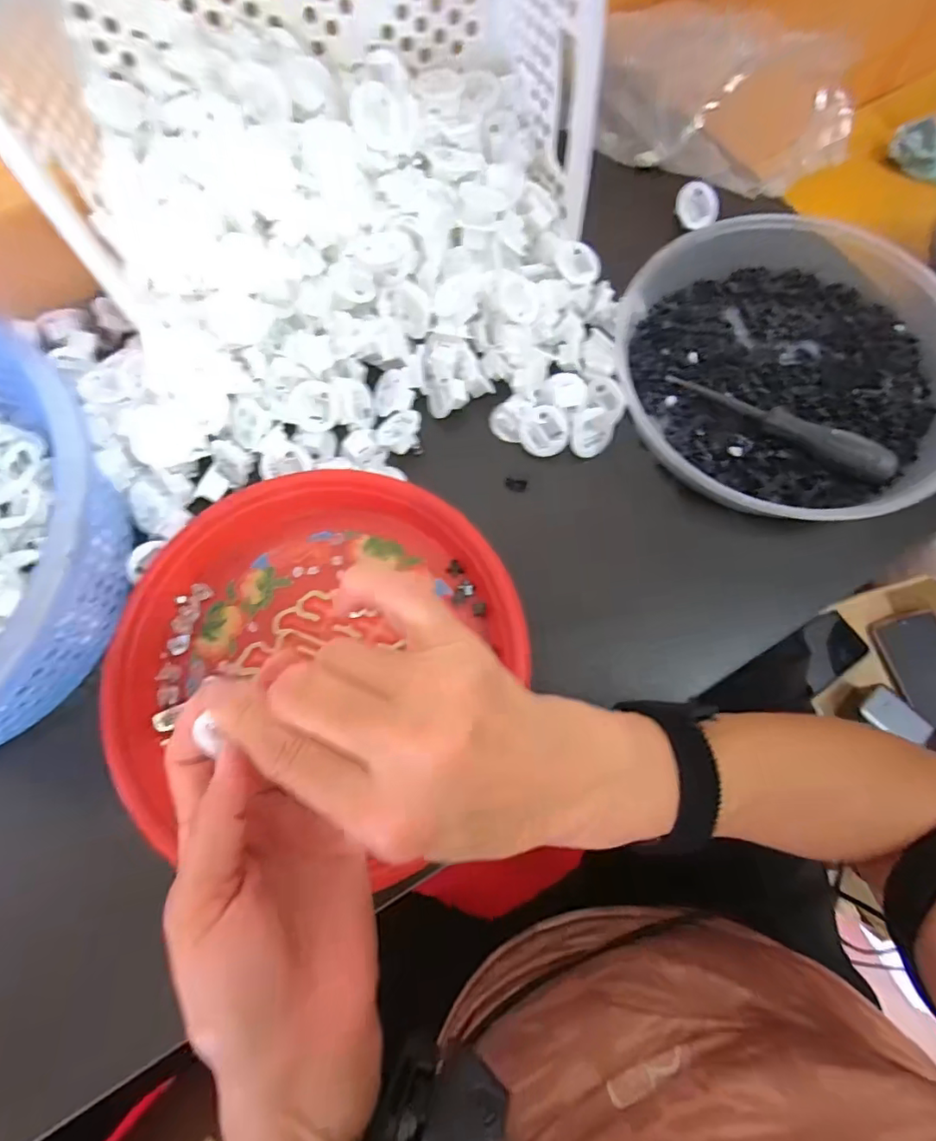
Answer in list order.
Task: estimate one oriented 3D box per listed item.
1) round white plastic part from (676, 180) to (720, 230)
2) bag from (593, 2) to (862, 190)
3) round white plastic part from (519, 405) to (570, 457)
[{"bbox_3d":[0.181,-0.287,0.412,0.033,0.004,0.035,-4,112,-11],"label":"round white plastic part"},{"bbox_3d":[0.193,-0.367,0.410,0.198,0.053,0.104,34,78,10],"label":"bag"},{"bbox_3d":[0.053,-0.096,0.363,0.032,0.011,0.032,3,100,16],"label":"round white plastic part"}]

